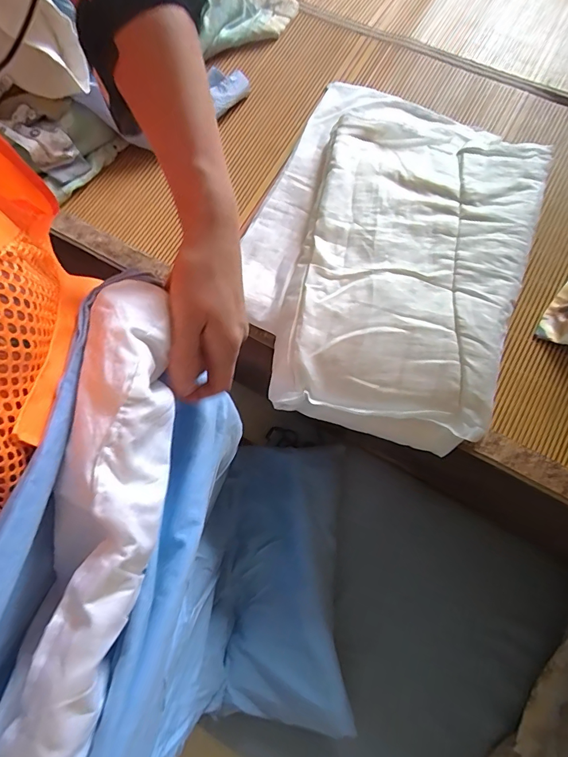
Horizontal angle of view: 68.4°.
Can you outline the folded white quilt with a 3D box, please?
[{"bbox_3d":[0.166,-0.246,0.743,0.480,0.069,0.660,18,76,5],"label":"folded white quilt"}]

